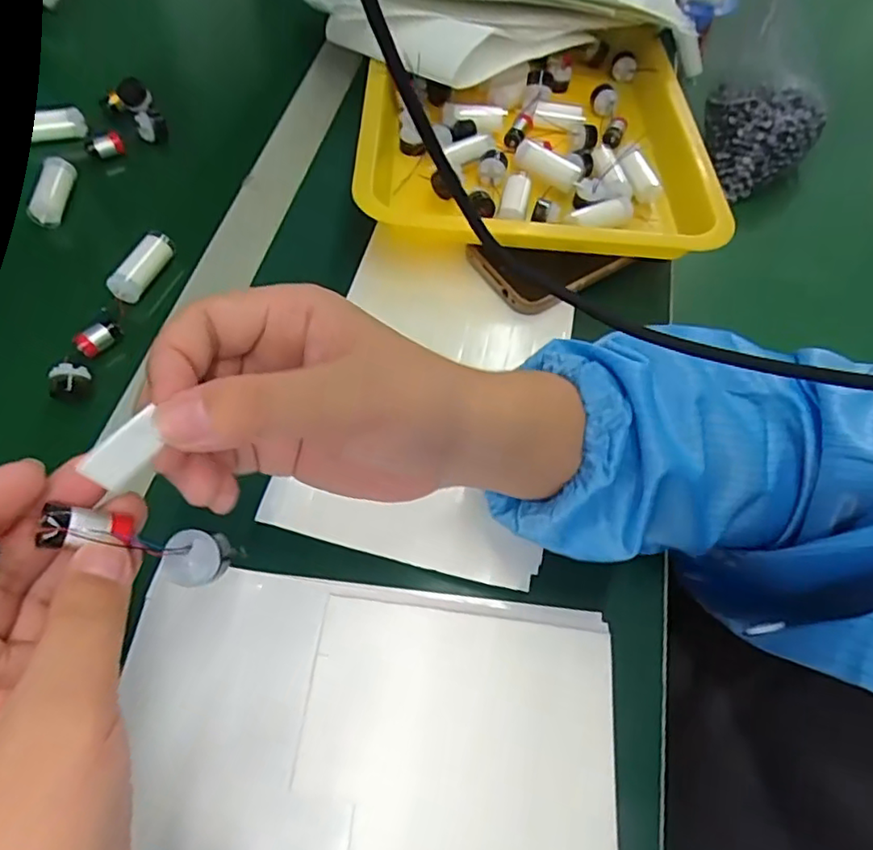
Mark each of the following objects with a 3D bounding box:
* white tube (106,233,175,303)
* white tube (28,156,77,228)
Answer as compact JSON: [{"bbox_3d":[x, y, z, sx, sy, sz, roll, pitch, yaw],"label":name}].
[{"bbox_3d":[-0.199,-0.108,0.415,0.018,0.017,0.053,24,60,8],"label":"white tube"},{"bbox_3d":[-0.281,-0.170,0.450,0.024,0.020,0.056,4,59,-5],"label":"white tube"}]

